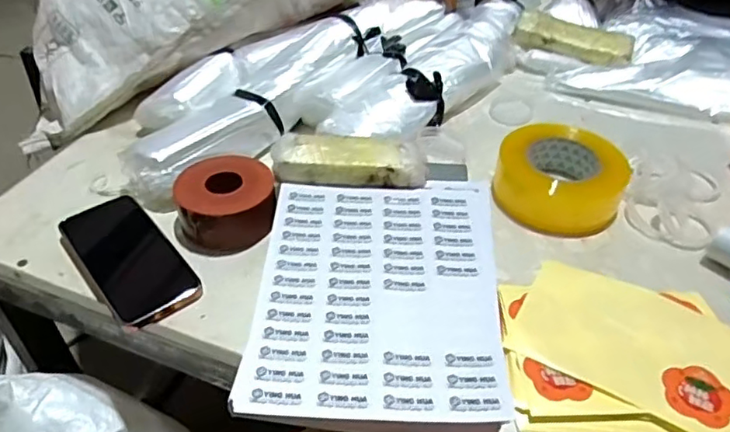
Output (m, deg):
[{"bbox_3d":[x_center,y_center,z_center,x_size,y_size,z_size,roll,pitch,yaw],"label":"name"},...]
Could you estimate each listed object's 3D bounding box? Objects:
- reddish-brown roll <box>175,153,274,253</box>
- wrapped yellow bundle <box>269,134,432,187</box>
[{"bbox_3d":[-0.144,-0.011,0.611,0.098,0.050,0.105,1,42,-1],"label":"reddish-brown roll"},{"bbox_3d":[-0.016,-0.063,0.629,0.160,0.025,0.058,2,42,0],"label":"wrapped yellow bundle"}]

